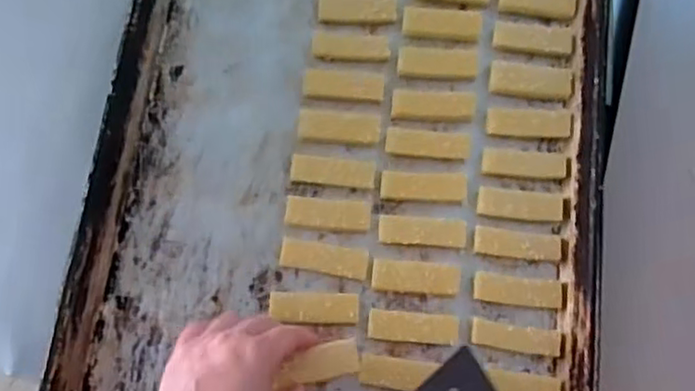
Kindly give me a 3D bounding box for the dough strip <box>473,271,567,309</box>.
[{"bbox_3d":[0.142,0.078,0.535,0.074,0.009,0.022,7,75,2],"label":"dough strip"}]

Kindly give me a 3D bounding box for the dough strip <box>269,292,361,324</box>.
[{"bbox_3d":[-0.027,0.092,0.531,0.071,0.014,0.025,0,75,0],"label":"dough strip"}]

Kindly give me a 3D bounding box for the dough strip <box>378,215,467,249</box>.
[{"bbox_3d":[0.063,0.030,0.546,0.072,0.009,0.025,5,75,1],"label":"dough strip"}]

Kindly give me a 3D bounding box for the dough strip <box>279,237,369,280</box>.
[{"bbox_3d":[-0.019,0.052,0.544,0.072,0.007,0.026,9,75,2],"label":"dough strip"}]

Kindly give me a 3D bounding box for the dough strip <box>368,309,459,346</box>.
[{"bbox_3d":[0.054,0.106,0.524,0.073,0.010,0.024,4,75,1],"label":"dough strip"}]

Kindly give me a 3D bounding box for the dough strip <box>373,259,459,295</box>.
[{"bbox_3d":[0.057,0.067,0.536,0.071,0.011,0.025,4,75,1],"label":"dough strip"}]

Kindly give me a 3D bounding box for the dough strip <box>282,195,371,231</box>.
[{"bbox_3d":[-0.016,0.015,0.551,0.071,0.007,0.027,3,75,0],"label":"dough strip"}]

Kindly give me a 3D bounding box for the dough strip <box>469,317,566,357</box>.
[{"bbox_3d":[0.136,0.115,0.524,0.071,0.011,0.021,9,75,2],"label":"dough strip"}]

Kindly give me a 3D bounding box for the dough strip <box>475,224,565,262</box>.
[{"bbox_3d":[0.143,0.040,0.541,0.072,0.007,0.022,7,75,2],"label":"dough strip"}]

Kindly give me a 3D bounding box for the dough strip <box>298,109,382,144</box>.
[{"bbox_3d":[-0.007,-0.061,0.577,0.072,0.008,0.029,5,75,1],"label":"dough strip"}]

